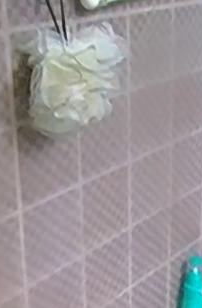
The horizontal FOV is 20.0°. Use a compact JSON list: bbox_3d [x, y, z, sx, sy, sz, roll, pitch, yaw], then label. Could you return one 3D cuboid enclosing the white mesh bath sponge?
[{"bbox_3d":[-0.043,-0.102,0.870,0.140,0.160,0.124,-5,20,-11],"label":"white mesh bath sponge"}]

